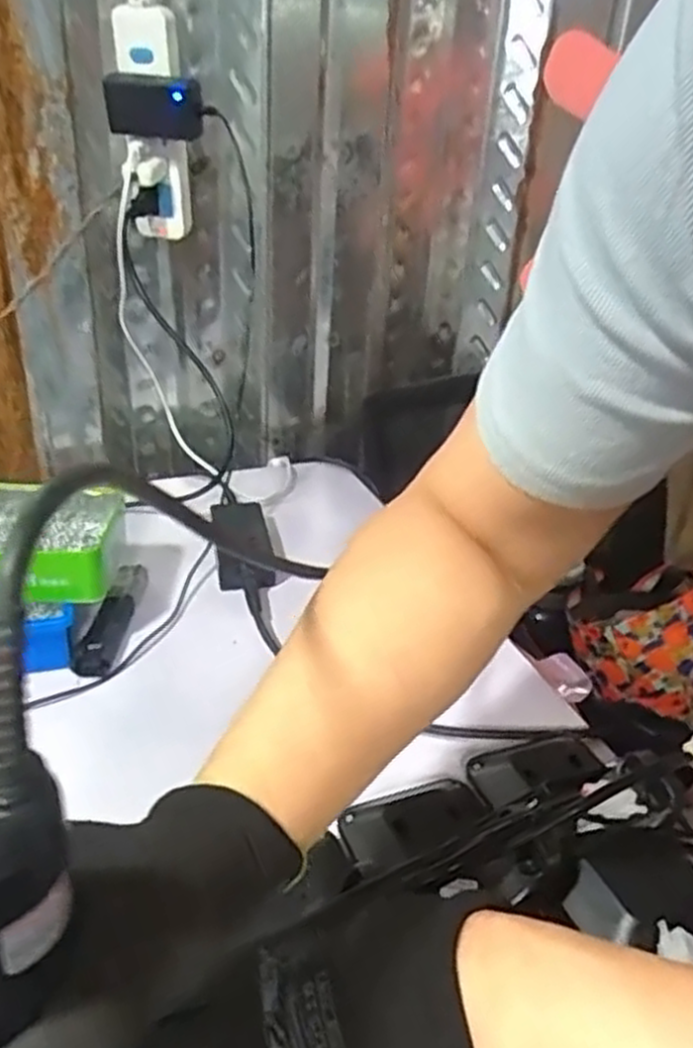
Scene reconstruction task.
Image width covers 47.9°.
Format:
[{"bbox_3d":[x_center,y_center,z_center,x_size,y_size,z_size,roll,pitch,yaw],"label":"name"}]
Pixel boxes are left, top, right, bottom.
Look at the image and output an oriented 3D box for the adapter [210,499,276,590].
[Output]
[{"bbox_3d":[-0.100,0.016,0.741,0.051,0.031,0.126,-4,30,-13],"label":"adapter"}]

